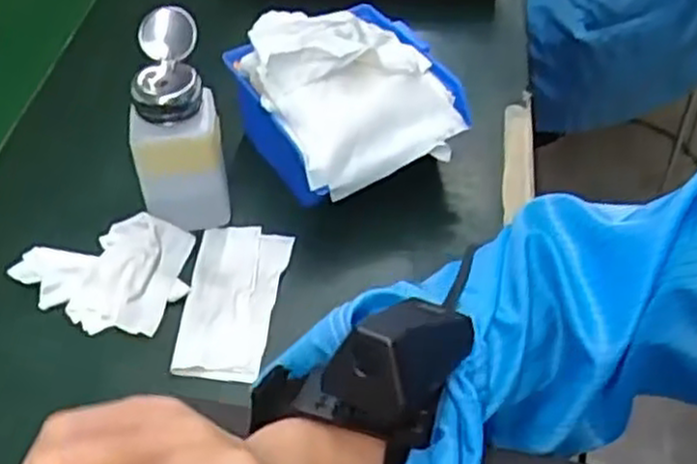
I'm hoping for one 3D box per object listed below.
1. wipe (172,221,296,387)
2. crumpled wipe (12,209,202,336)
[{"bbox_3d":[-0.070,0.037,0.470,0.057,0.011,0.112,1,47,6],"label":"wipe"},{"bbox_3d":[-0.155,0.026,0.474,0.107,0.026,0.071,-3,47,2],"label":"crumpled wipe"}]

